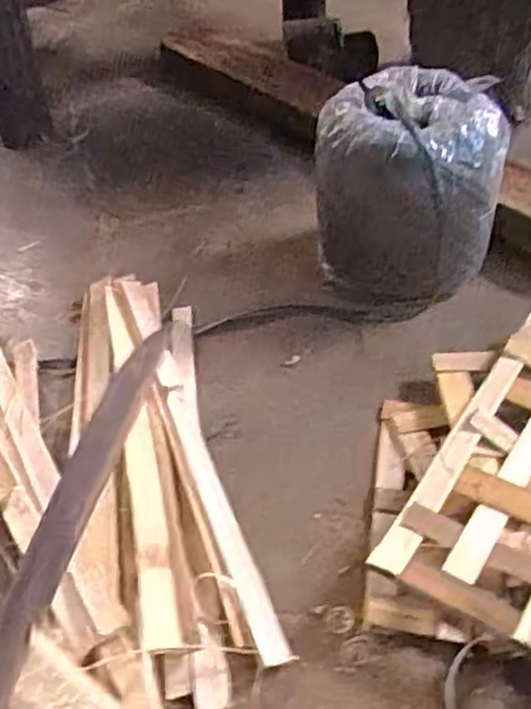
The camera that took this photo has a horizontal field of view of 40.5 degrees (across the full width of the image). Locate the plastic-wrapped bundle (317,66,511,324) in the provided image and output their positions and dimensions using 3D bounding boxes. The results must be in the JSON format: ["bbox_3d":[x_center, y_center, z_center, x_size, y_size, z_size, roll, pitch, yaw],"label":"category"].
[{"bbox_3d":[0.144,-0.164,0.747,0.178,0.187,0.186,13,45,18],"label":"plastic-wrapped bundle"}]

